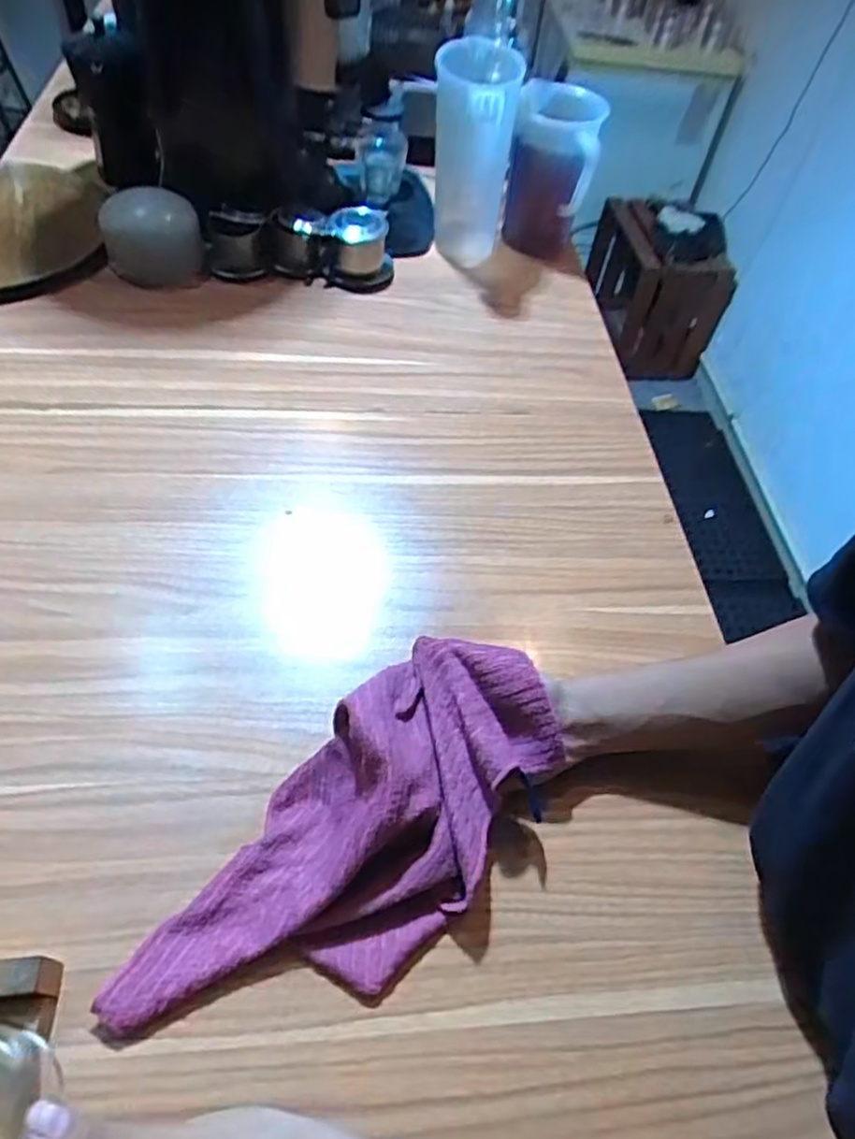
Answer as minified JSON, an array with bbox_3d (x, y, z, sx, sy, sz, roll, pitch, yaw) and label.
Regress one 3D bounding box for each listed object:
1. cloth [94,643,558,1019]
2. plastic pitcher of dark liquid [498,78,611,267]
[{"bbox_3d":[-0.043,0.171,0.435,0.312,0.056,0.139,-41,66,-17],"label":"cloth"},{"bbox_3d":[0.158,-0.511,0.888,0.102,0.183,0.106,11,54,2],"label":"plastic pitcher of dark liquid"}]

